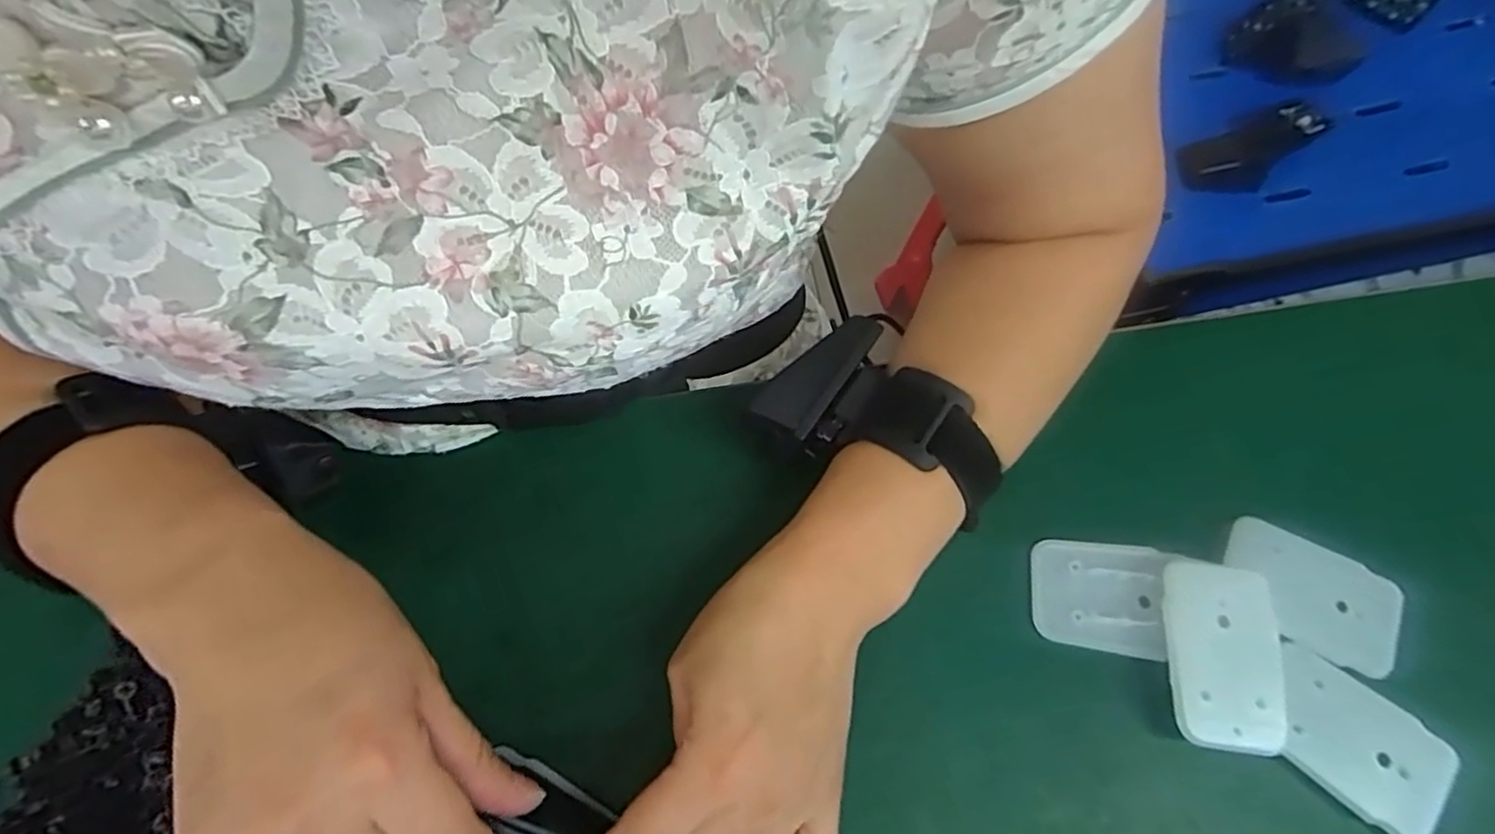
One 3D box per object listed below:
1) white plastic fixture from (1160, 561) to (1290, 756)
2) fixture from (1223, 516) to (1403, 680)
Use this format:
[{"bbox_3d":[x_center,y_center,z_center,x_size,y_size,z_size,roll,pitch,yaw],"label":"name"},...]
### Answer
[{"bbox_3d":[0.185,0.093,0.266,0.040,0.011,0.068,3,68,2],"label":"white plastic fixture"},{"bbox_3d":[0.229,0.072,0.277,0.062,0.006,0.043,24,81,20],"label":"fixture"}]

